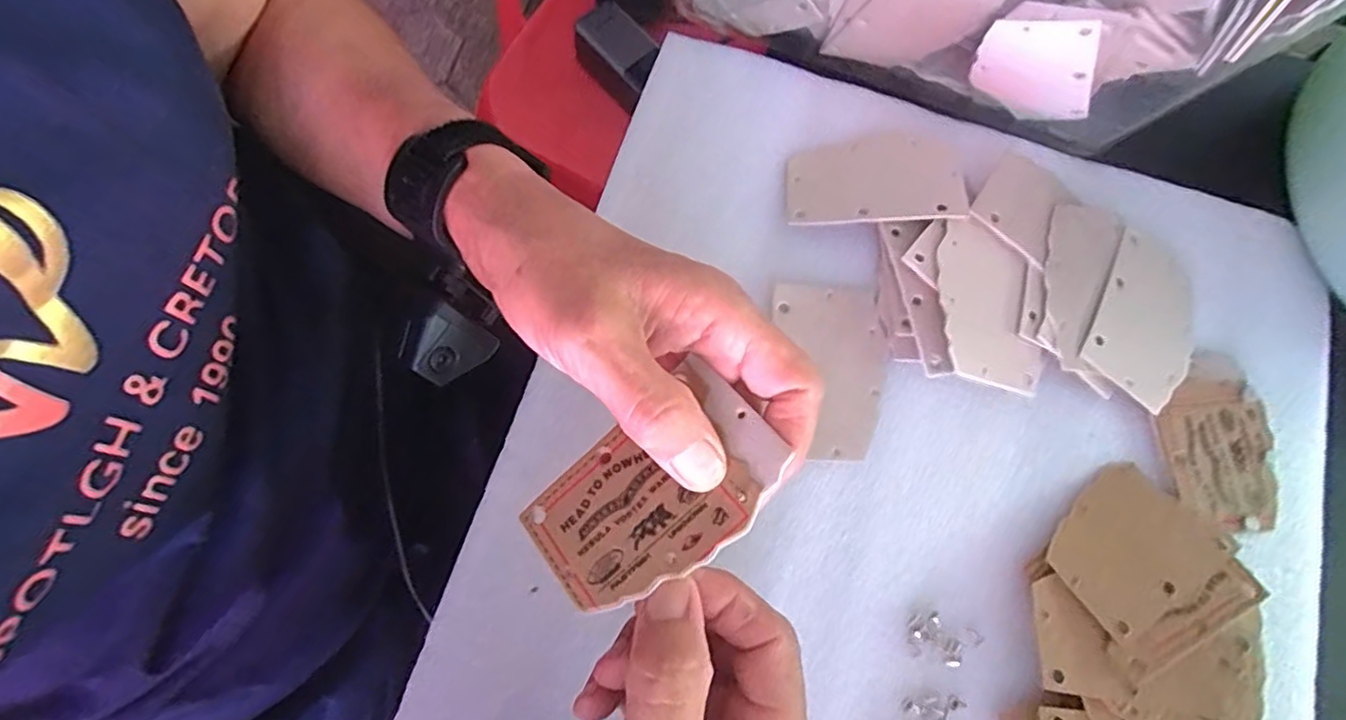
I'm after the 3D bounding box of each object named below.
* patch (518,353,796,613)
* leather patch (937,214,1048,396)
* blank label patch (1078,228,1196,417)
[{"bbox_3d":[-0.006,0.044,0.209,0.082,0.004,0.053,-41,64,-1],"label":"patch"},{"bbox_3d":[0.149,-0.026,0.297,0.047,0.004,0.079,4,77,-8],"label":"leather patch"},{"bbox_3d":[0.232,-0.019,0.309,0.054,0.004,0.082,32,72,-4],"label":"blank label patch"}]

